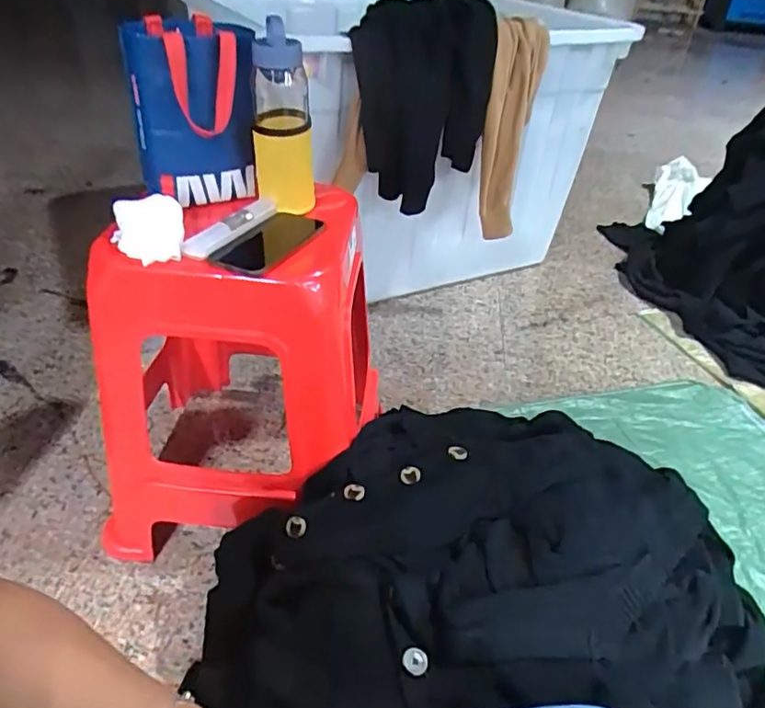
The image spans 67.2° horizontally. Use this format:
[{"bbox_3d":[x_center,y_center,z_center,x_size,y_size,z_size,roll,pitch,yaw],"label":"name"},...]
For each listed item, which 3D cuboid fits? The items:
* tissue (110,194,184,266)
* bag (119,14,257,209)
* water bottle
[{"bbox_3d":[-0.278,-0.147,0.680,0.082,0.049,0.082,-9,40,-17],"label":"tissue"},{"bbox_3d":[-0.232,-0.292,0.729,0.151,0.210,0.094,-11,40,-19],"label":"bag"},{"bbox_3d":[-0.131,-0.292,0.741,0.078,0.212,0.062,0,38,-5],"label":"water bottle"}]

